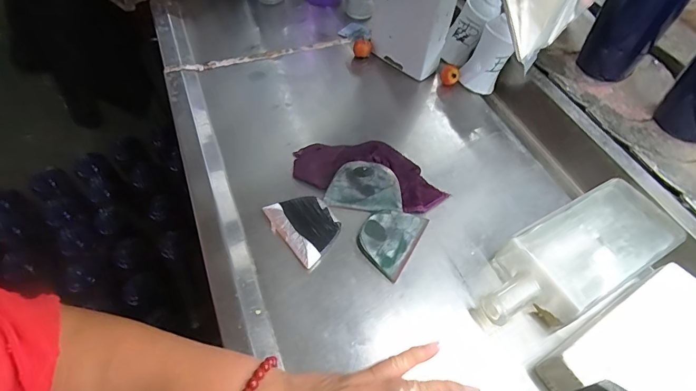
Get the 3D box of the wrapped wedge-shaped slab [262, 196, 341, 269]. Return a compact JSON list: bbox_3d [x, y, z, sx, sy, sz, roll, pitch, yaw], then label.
[{"bbox_3d":[-0.046,0.030,0.414,0.060,0.008,0.082,-36,63,-22],"label":"wrapped wedge-shaped slab"}]

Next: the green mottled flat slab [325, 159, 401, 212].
[{"bbox_3d":[0.018,-0.011,0.432,0.082,0.006,0.053,6,91,4],"label":"green mottled flat slab"}]

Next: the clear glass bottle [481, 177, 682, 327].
[{"bbox_3d":[0.227,0.061,0.386,0.225,0.049,0.088,-26,60,-17],"label":"clear glass bottle"}]

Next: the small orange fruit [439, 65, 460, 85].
[{"bbox_3d":[0.151,-0.179,0.575,0.024,0.026,0.031,1,56,1],"label":"small orange fruit"}]

